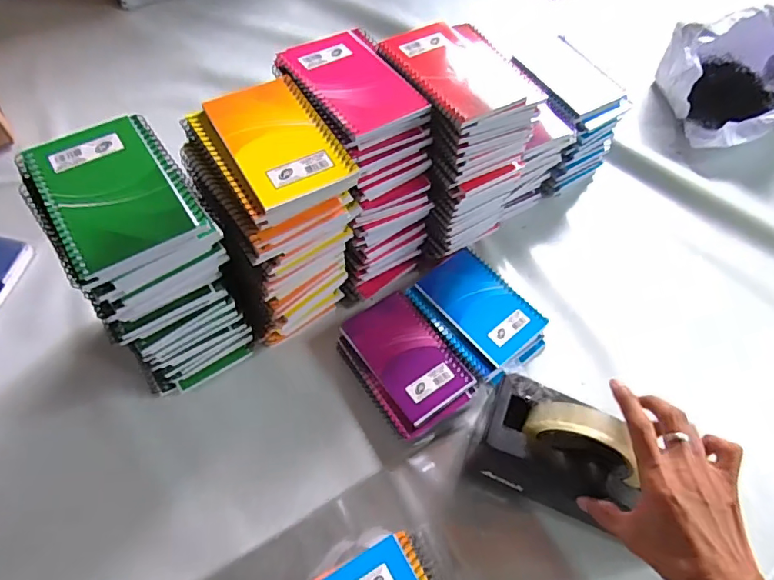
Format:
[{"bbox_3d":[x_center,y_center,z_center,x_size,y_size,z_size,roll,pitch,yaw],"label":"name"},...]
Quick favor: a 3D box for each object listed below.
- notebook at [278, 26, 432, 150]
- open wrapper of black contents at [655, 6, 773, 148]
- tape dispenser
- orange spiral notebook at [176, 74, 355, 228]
[{"bbox_3d":[-0.034,-0.190,0.470,0.091,0.019,0.134,-28,64,-19],"label":"notebook"},{"bbox_3d":[0.512,-0.310,0.741,0.169,0.126,0.181,1,59,-2],"label":"open wrapper of black contents"},{"bbox_3d":[0.151,0.142,0.451,0.140,0.117,0.078,23,60,11],"label":"tape dispenser"},{"bbox_3d":[-0.097,-0.117,0.421,0.097,0.020,0.131,-26,64,-18],"label":"orange spiral notebook"}]

